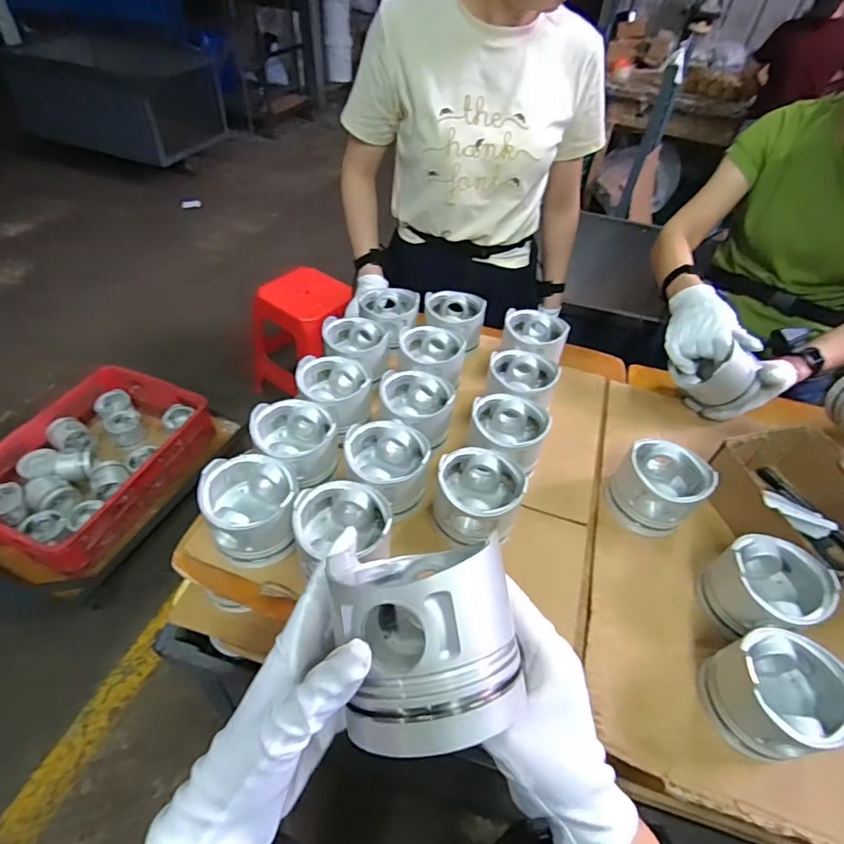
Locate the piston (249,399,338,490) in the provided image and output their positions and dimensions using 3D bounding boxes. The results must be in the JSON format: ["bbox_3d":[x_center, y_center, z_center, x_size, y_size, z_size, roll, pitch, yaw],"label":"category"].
[{"bbox_3d":[-0.159,0.028,0.643,0.102,0.067,0.109,-15,50,-20],"label":"piston"}]

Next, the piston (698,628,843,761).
[{"bbox_3d":[0.345,0.266,0.488,0.106,0.082,0.099,3,46,-3],"label":"piston"}]

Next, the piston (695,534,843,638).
[{"bbox_3d":[0.381,0.188,0.559,0.099,0.081,0.101,-23,53,-26],"label":"piston"}]

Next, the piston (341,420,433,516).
[{"bbox_3d":[-0.045,0.056,0.632,0.097,0.084,0.098,-4,60,-10],"label":"piston"}]

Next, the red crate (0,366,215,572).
[{"bbox_3d":[-0.994,0.109,1.532,0.467,0.141,0.674,21,48,13],"label":"red crate"}]

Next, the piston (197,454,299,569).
[{"bbox_3d":[-0.194,0.101,0.576,0.097,0.096,0.103,3,46,-3],"label":"piston"}]

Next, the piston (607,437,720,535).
[{"bbox_3d":[0.304,0.085,0.651,0.101,0.079,0.102,3,46,-3],"label":"piston"}]

